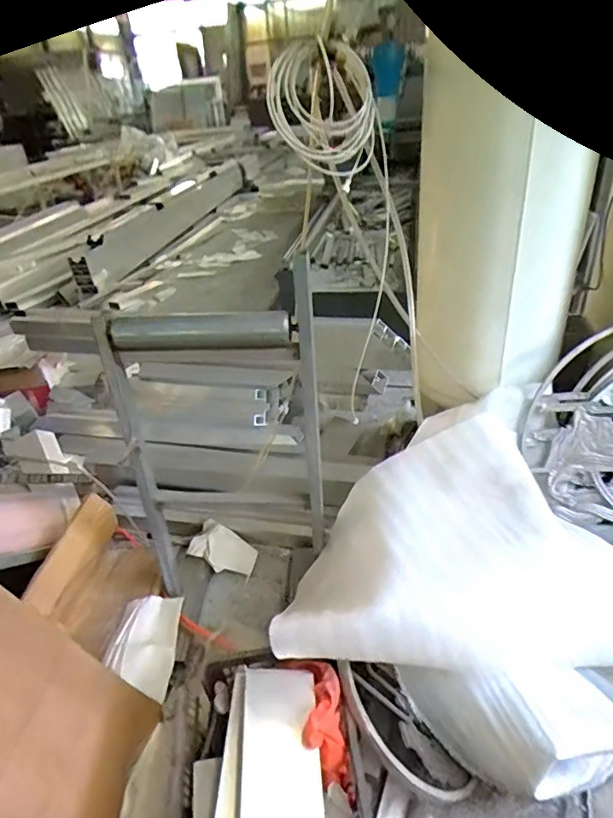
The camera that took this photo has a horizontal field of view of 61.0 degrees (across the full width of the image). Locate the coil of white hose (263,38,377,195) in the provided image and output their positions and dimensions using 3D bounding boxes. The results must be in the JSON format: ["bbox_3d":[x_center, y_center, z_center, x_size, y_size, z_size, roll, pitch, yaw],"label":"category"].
[{"bbox_3d":[0.051,-0.796,1.416,0.321,0.332,0.088,-29,39,-31],"label":"coil of white hose"}]

